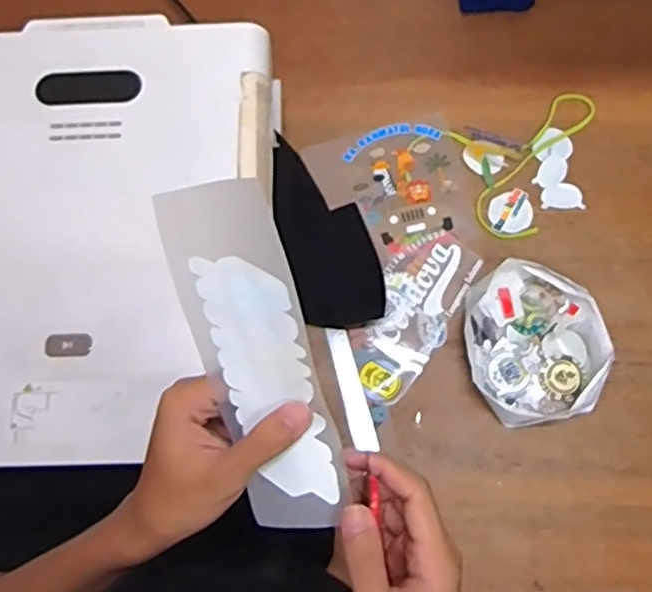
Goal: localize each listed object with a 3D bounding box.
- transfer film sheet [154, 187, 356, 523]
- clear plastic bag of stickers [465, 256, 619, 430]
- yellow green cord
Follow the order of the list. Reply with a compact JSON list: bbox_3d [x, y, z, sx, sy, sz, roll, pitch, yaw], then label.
[{"bbox_3d":[-0.034,0.036,0.338,0.062,0.009,0.191,-12,104,13],"label":"transfer film sheet"},{"bbox_3d":[0.259,0.054,0.804,0.158,0.041,0.194,-11,75,-1],"label":"clear plastic bag of stickers"},{"bbox_3d":[0.294,-0.180,0.887,0.210,0.004,0.183,-17,75,-3],"label":"yellow green cord"}]

